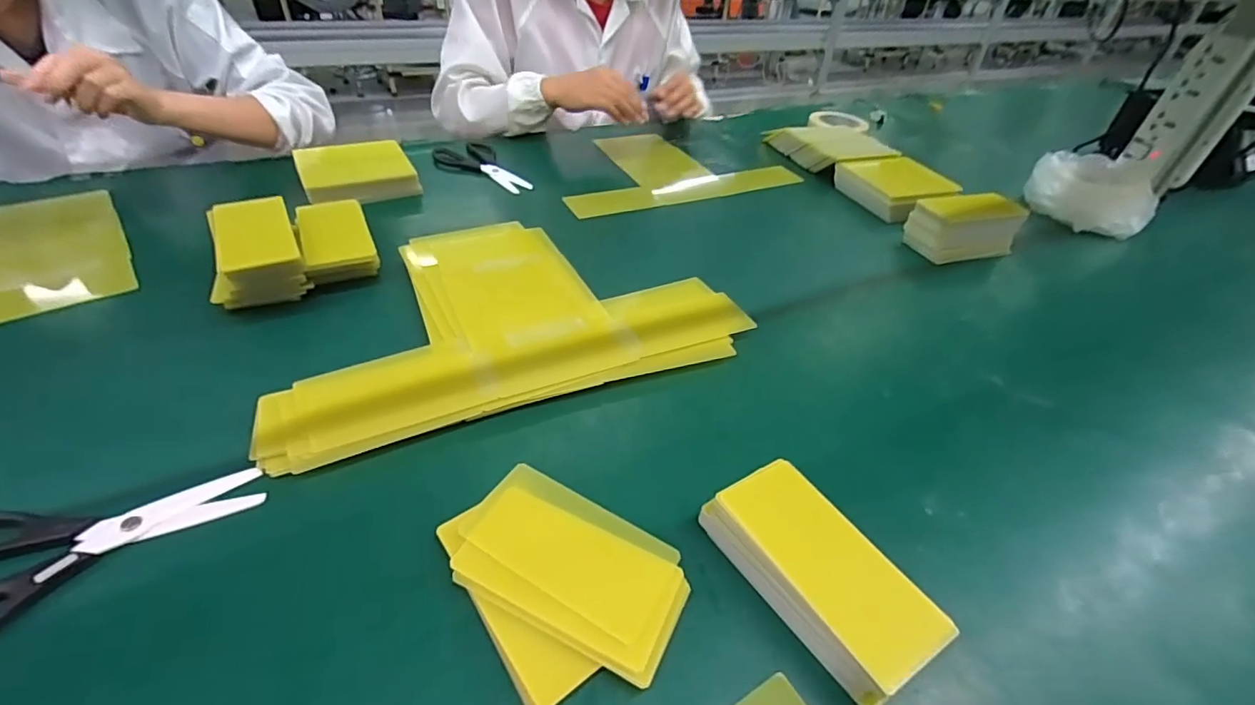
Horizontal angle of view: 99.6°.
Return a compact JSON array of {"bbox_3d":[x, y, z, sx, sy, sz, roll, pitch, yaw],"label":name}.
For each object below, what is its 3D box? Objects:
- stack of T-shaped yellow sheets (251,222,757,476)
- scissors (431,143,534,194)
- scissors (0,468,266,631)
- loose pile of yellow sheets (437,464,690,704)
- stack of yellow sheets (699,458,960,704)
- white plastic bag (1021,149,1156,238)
[{"bbox_3d":[-0.127,-0.047,0.560,0.436,0.041,0.288,-15,44,-22],"label":"stack of T-shaped yellow sheets"},{"bbox_3d":[-0.216,-0.295,0.838,0.180,0.022,0.079,25,44,22],"label":"scissors"},{"bbox_3d":[-0.343,0.123,0.339,0.180,0.012,0.095,-13,48,-30],"label":"scissors"},{"bbox_3d":[-0.046,0.148,0.340,0.153,0.023,0.114,23,43,20],"label":"loose pile of yellow sheets"},{"bbox_3d":[0.124,0.142,0.347,0.069,0.045,0.148,-21,47,-28],"label":"stack of yellow sheets"},{"bbox_3d":[0.739,-0.249,0.853,0.173,0.113,0.104,33,47,28],"label":"white plastic bag"}]

